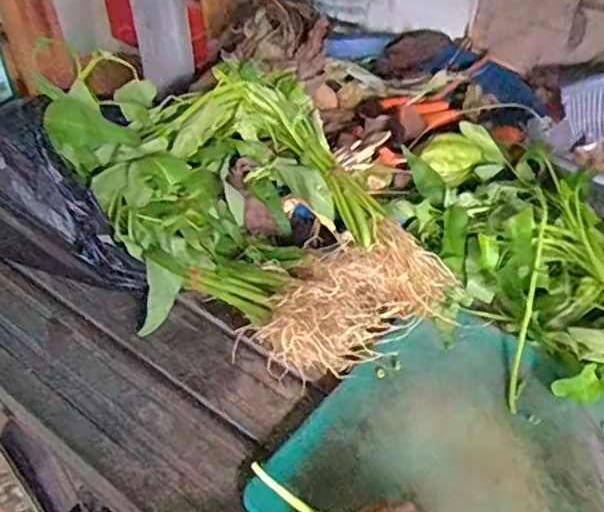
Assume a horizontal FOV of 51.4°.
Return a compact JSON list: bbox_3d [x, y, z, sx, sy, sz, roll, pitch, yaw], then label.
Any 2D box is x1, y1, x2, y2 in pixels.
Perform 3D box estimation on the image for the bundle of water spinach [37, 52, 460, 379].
[{"bbox_3d":[-0.053,-0.058,0.633,0.278,0.185,0.361,-24,47,-23],"label":"bundle of water spinach"}]

